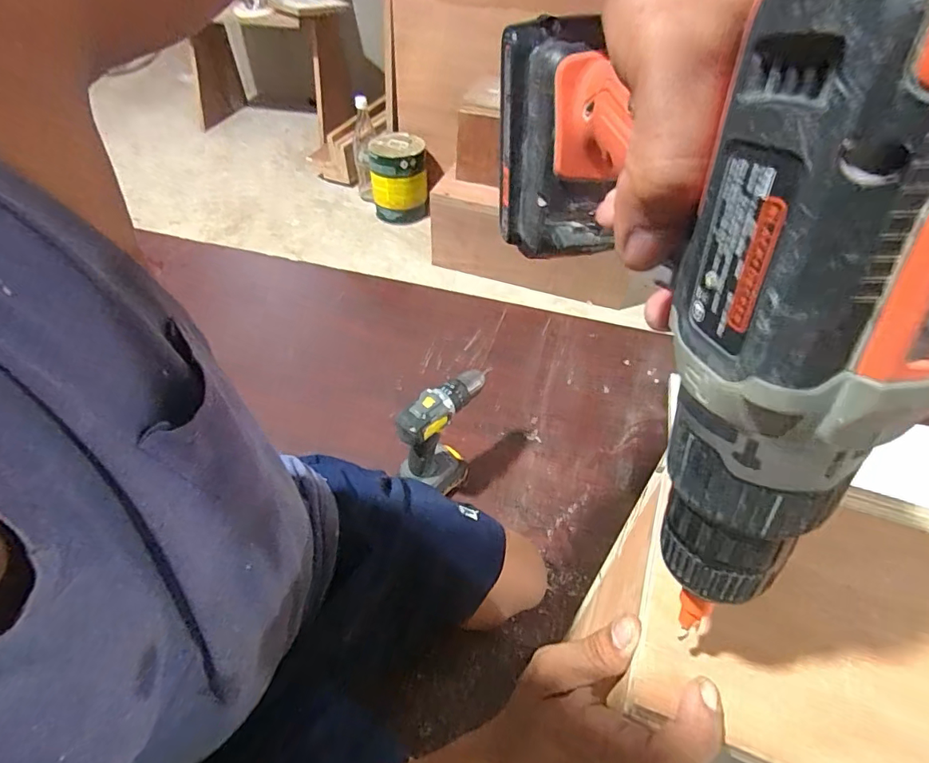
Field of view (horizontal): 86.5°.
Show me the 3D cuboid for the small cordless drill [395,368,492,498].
[{"bbox_3d":[-0.027,0.094,0.813,0.172,0.219,0.061,-32,56,-26],"label":"small cordless drill"}]

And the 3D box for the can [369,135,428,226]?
[{"bbox_3d":[-0.189,-0.587,1.437,0.158,0.193,0.171,-1,48,-2],"label":"can"}]

